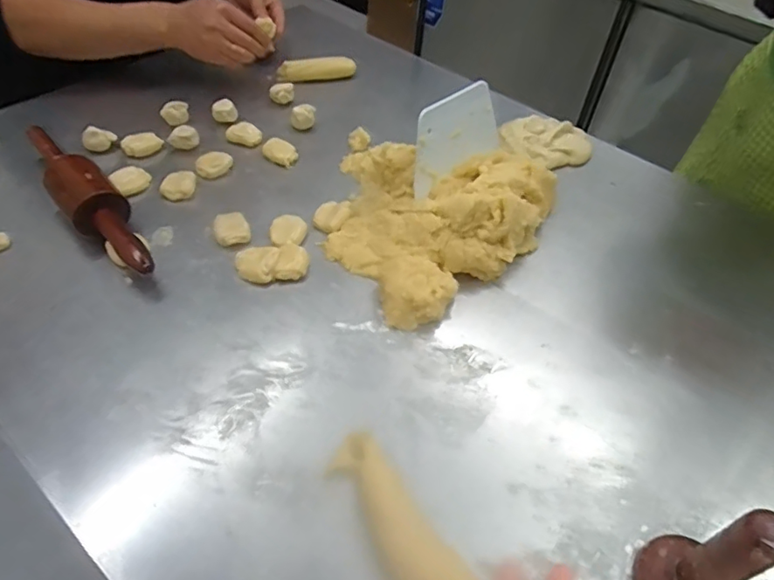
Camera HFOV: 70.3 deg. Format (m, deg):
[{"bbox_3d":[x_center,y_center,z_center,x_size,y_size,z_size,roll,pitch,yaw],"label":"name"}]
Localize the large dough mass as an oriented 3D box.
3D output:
[{"bbox_3d":[0.060,-0.077,0.607,0.265,0.072,0.255,10,49,2],"label":"large dough mass"}]

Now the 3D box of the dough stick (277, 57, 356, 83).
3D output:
[{"bbox_3d":[-0.109,-0.347,0.862,0.122,0.027,0.031,-9,51,-14],"label":"dough stick"}]

